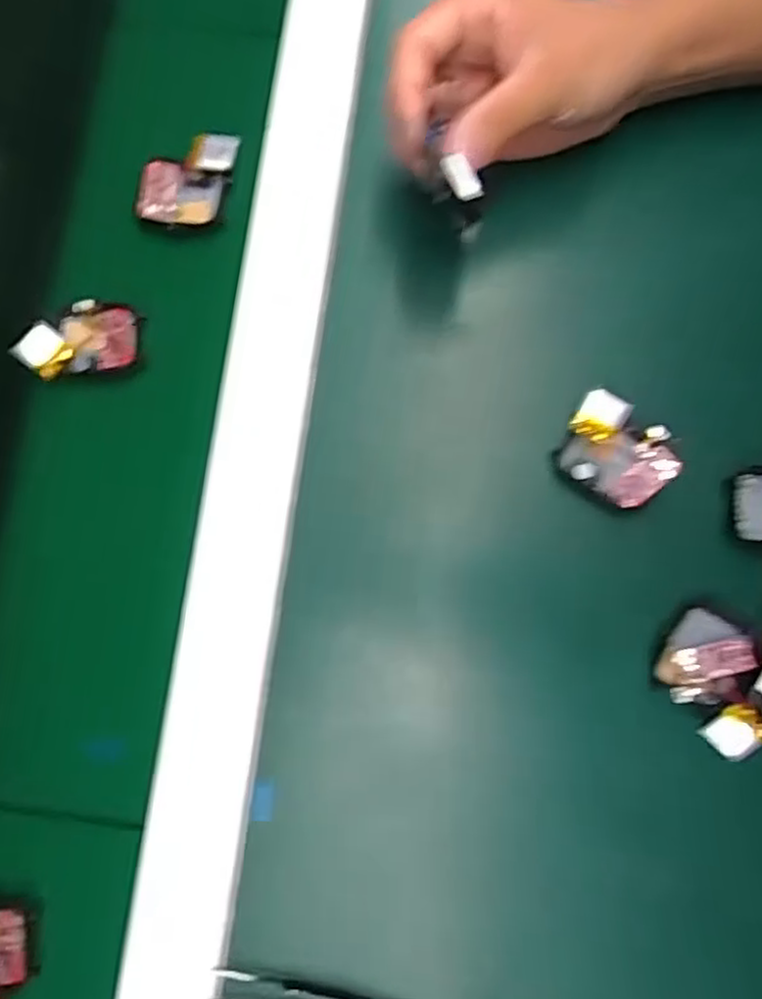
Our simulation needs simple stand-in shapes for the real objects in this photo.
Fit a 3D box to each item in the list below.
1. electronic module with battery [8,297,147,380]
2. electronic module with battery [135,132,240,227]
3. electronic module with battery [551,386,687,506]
[{"bbox_3d":[-0.147,-0.080,0.348,0.057,0.015,0.036,-13,80,-2],"label":"electronic module with battery"},{"bbox_3d":[-0.102,-0.166,0.369,0.046,0.015,0.049,14,80,3],"label":"electronic module with battery"},{"bbox_3d":[0.111,-0.022,0.331,0.051,0.008,0.043,31,95,11],"label":"electronic module with battery"}]

